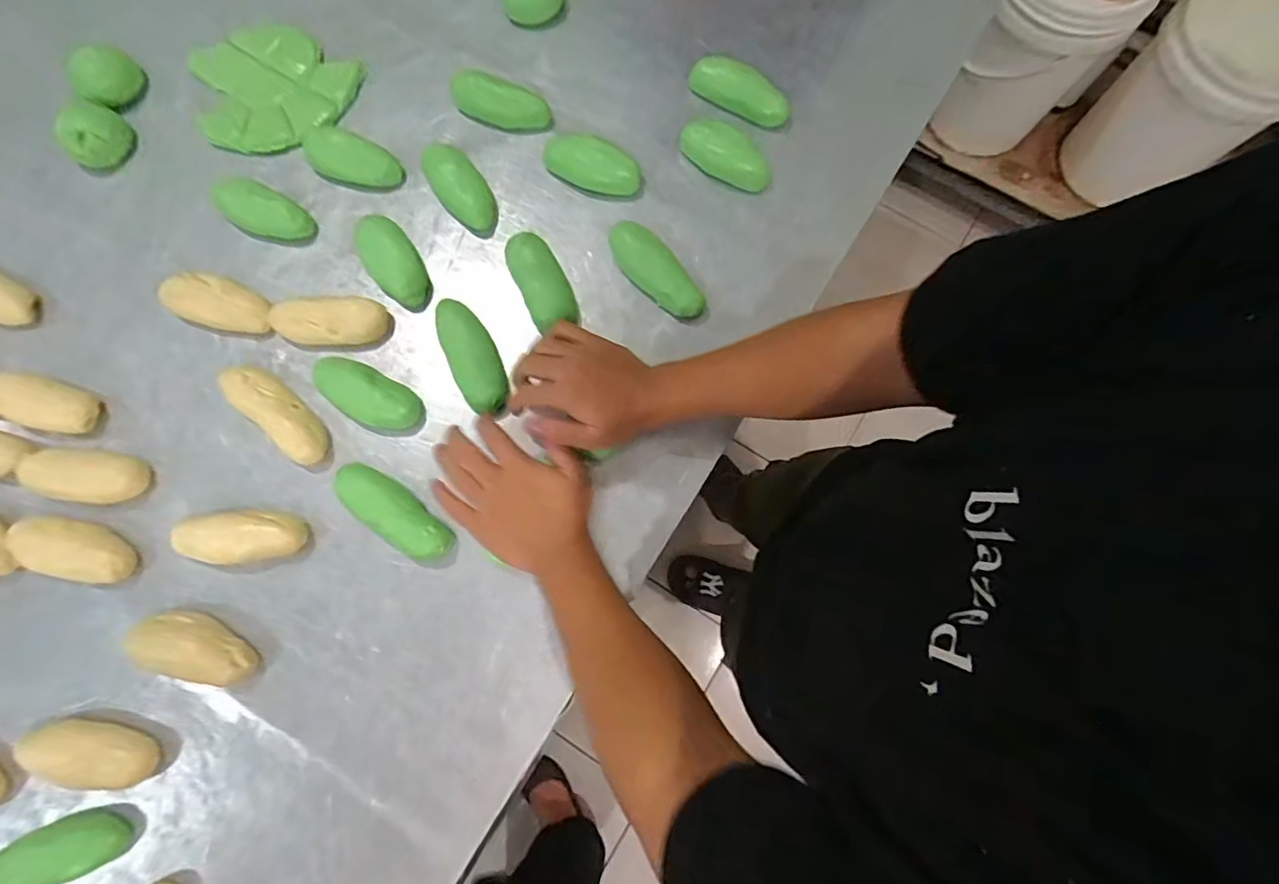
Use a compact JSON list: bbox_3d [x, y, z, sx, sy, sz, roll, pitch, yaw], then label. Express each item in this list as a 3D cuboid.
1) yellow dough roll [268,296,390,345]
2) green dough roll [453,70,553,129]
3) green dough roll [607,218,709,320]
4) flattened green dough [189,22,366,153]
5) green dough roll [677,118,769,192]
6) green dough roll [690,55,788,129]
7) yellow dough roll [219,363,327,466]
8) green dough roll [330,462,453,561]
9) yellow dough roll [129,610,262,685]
[{"bbox_3d":[-0.300,-0.116,0.542,0.104,0.028,0.045,-6,78,-2],"label":"yellow dough roll"},{"bbox_3d":[-0.145,-0.358,0.588,0.101,0.028,0.039,18,78,3],"label":"green dough roll"},{"bbox_3d":[0.017,-0.167,0.542,0.045,0.025,0.110,-44,82,-9],"label":"green dough roll"},{"bbox_3d":[-0.406,-0.385,0.611,0.168,0.010,0.155,0,78,-1],"label":"flattened green dough"},{"bbox_3d":[0.088,-0.293,0.569,0.098,0.031,0.040,40,80,7],"label":"green dough roll"},{"bbox_3d":[0.105,-0.369,0.590,0.116,0.031,0.035,30,79,6],"label":"green dough roll"},{"bbox_3d":[-0.335,-0.027,0.522,0.115,0.030,0.038,41,81,7],"label":"yellow dough roll"},{"bbox_3d":[-0.221,0.064,0.503,0.118,0.026,0.041,38,80,7],"label":"green dough roll"},{"bbox_3d":[-0.375,0.176,0.476,0.097,0.029,0.048,17,78,3],"label":"yellow dough roll"}]

